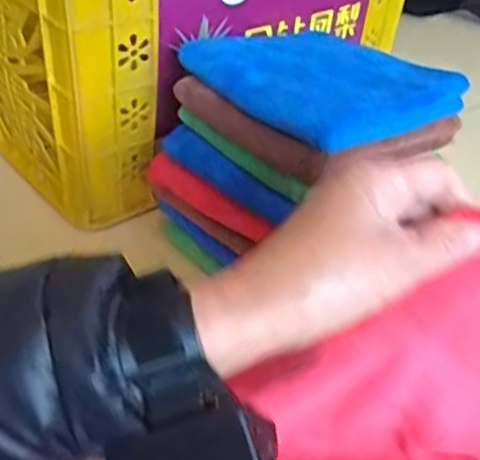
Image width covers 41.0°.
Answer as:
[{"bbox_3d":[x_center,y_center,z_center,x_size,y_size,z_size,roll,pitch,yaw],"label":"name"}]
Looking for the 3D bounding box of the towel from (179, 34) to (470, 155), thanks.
[{"bbox_3d":[0.060,-0.125,0.507,0.173,0.020,0.174,-26,48,-33],"label":"towel"}]

